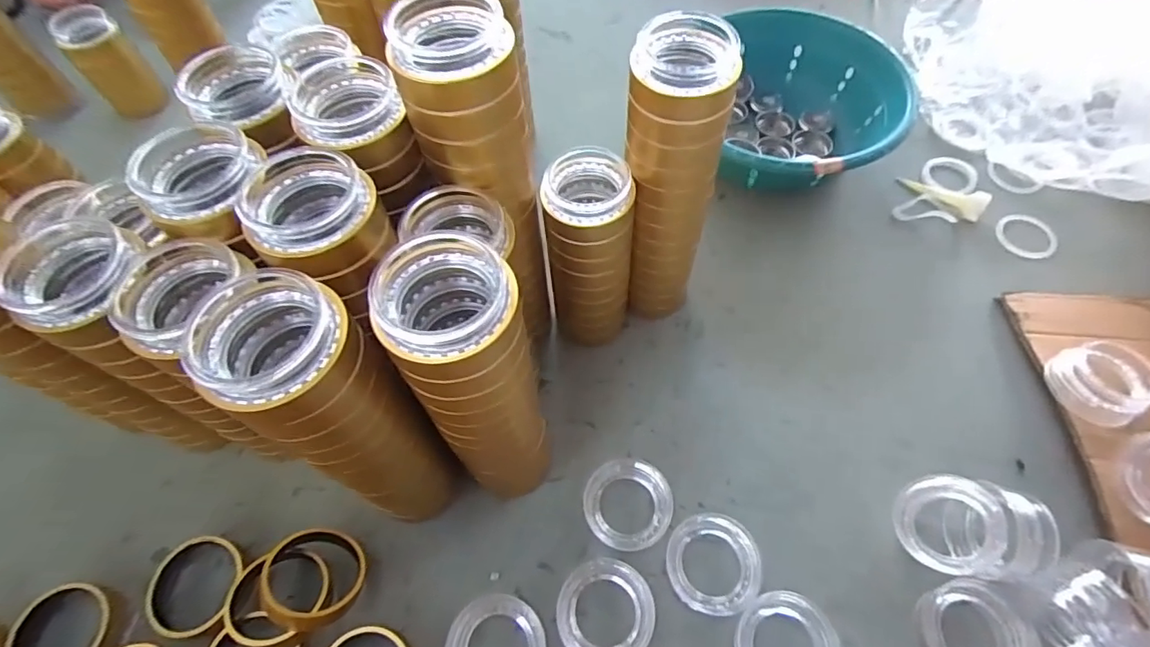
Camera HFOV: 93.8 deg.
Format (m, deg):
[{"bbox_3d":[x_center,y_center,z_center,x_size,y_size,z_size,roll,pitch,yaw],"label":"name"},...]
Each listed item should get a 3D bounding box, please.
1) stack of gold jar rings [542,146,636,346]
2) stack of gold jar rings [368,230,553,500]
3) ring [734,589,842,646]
[{"bbox_3d":[0.015,-0.052,0.460,0.064,0.199,0.067,4,61,5],"label":"stack of gold jar rings"},{"bbox_3d":[-0.059,0.044,0.345,0.071,0.238,0.070,-7,60,-1],"label":"stack of gold jar rings"},{"bbox_3d":[0.148,0.228,0.381,0.069,0.027,0.069,-1,60,2],"label":"ring"}]

